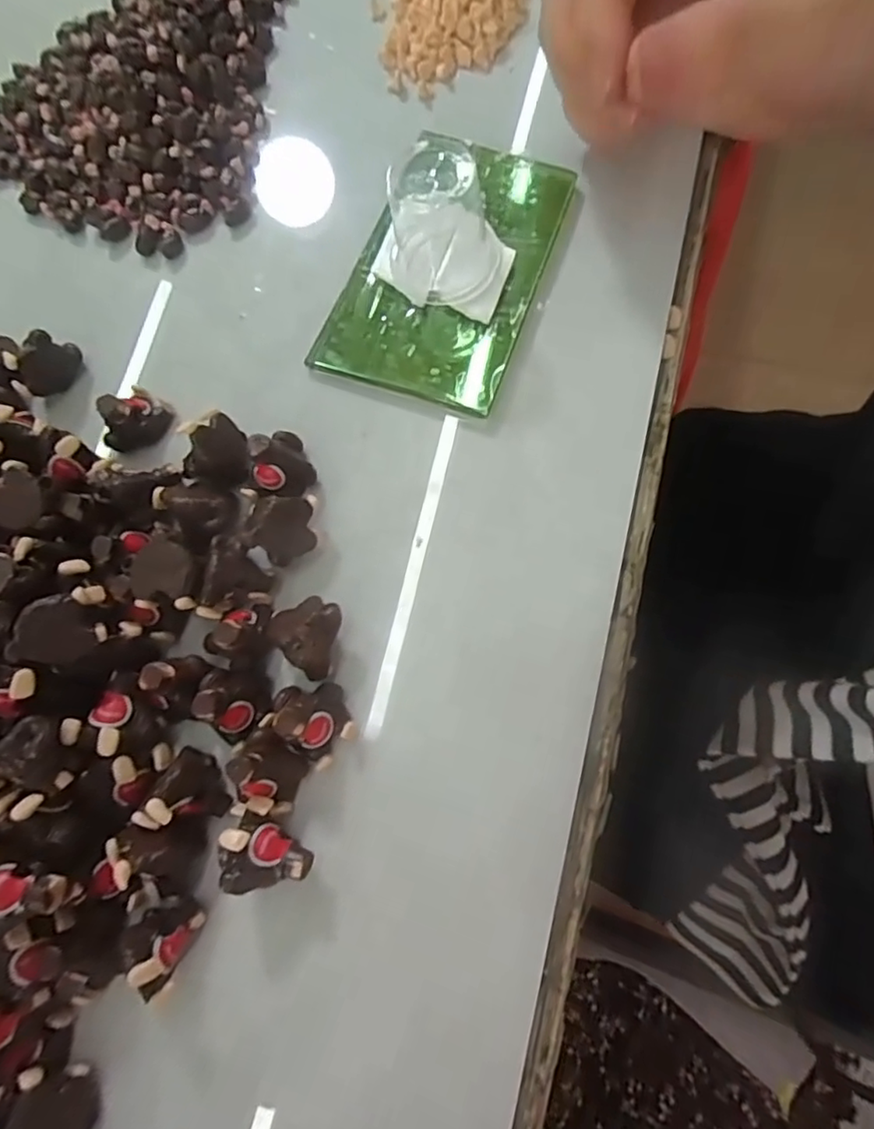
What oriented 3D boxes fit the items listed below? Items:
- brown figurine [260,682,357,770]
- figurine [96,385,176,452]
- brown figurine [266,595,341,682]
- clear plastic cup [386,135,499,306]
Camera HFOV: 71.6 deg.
[{"bbox_3d":[-0.037,0.045,0.177,0.025,0.017,0.021,36,84,12],"label":"brown figurine"},{"bbox_3d":[-0.104,-0.051,0.211,0.016,0.023,0.024,15,80,9],"label":"figurine"},{"bbox_3d":[-0.038,0.021,0.185,0.020,0.021,0.024,-40,77,-3],"label":"brown figurine"},{"bbox_3d":[0.003,-0.109,0.197,0.033,0.040,0.032,-5,77,5],"label":"clear plastic cup"}]

